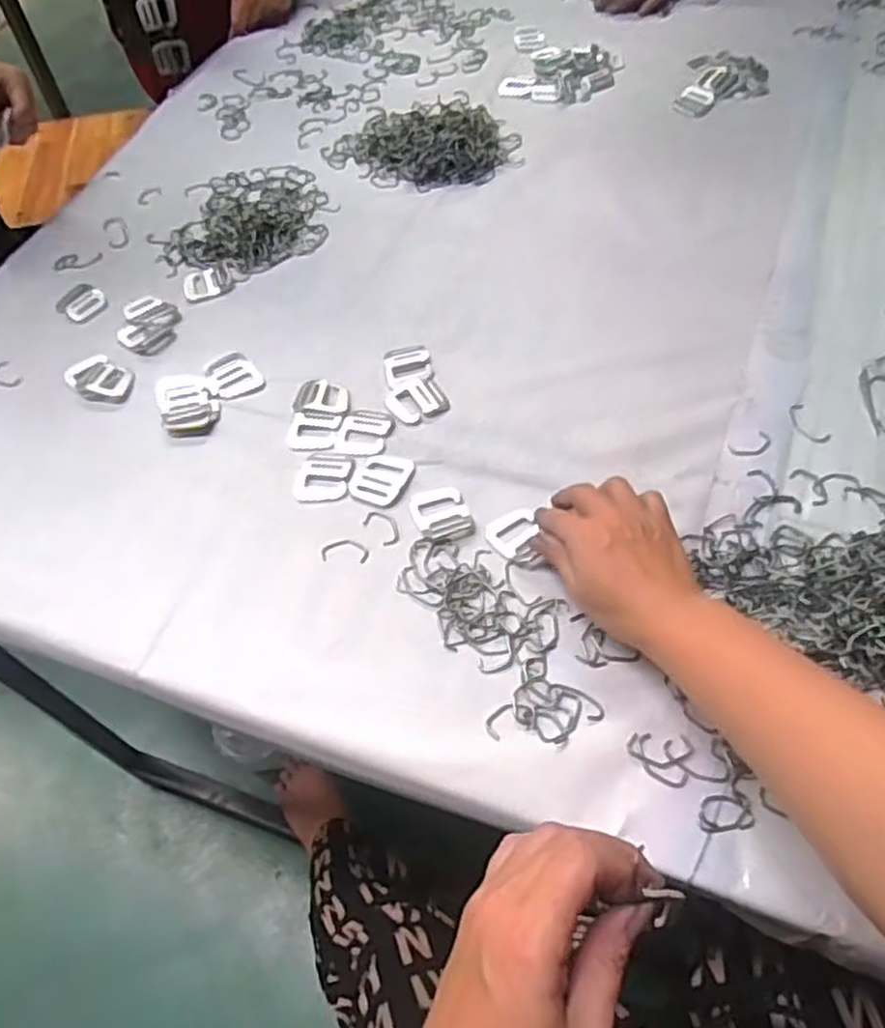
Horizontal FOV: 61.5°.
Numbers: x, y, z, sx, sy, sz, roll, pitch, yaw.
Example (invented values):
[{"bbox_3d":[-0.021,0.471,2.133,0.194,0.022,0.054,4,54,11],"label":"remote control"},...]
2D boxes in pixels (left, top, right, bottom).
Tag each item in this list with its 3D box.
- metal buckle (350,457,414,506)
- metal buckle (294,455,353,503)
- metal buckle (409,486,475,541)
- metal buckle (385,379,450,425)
[{"bbox_3d":[-0.047,-0.028,0.575,0.038,0.004,0.048,20,59,17],"label":"metal buckle"},{"bbox_3d":[-0.093,-0.029,0.580,0.043,0.004,0.042,3,55,7],"label":"metal buckle"},{"bbox_3d":[-0.001,-0.001,0.553,0.041,0.004,0.047,-16,55,-7],"label":"metal buckle"},{"bbox_3d":[-0.022,-0.095,0.622,0.044,0.004,0.041,-27,57,-14],"label":"metal buckle"}]

